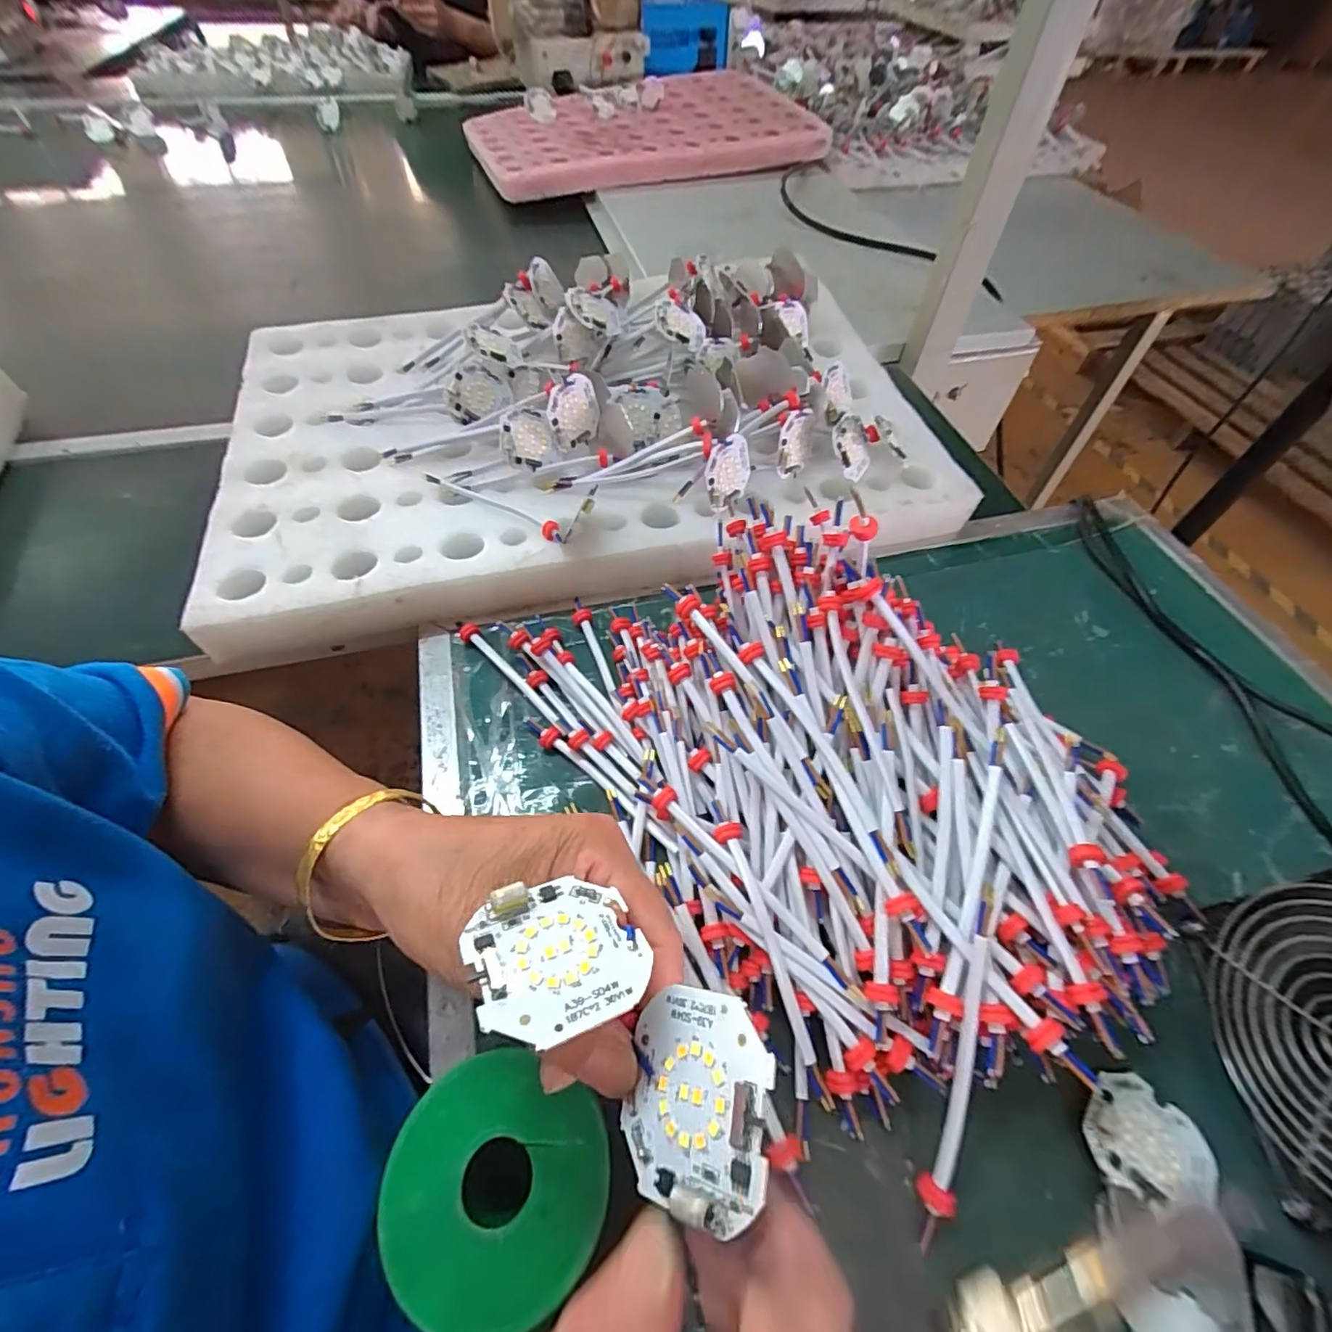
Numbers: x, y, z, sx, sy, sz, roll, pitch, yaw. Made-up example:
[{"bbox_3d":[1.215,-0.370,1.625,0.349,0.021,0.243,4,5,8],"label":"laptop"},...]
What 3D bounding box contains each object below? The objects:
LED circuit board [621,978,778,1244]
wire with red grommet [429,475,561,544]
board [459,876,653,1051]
[{"bbox_3d":[0.007,0.111,0.149,0.044,0.004,0.046,-14,53,41],"label":"LED circuit board"},{"bbox_3d":[-0.122,-0.118,0.410,0.128,0.013,0.015,28,58,18],"label":"wire with red grommet"},{"bbox_3d":[-0.030,0.079,0.160,0.044,0.004,0.043,-10,32,-26],"label":"board"}]

